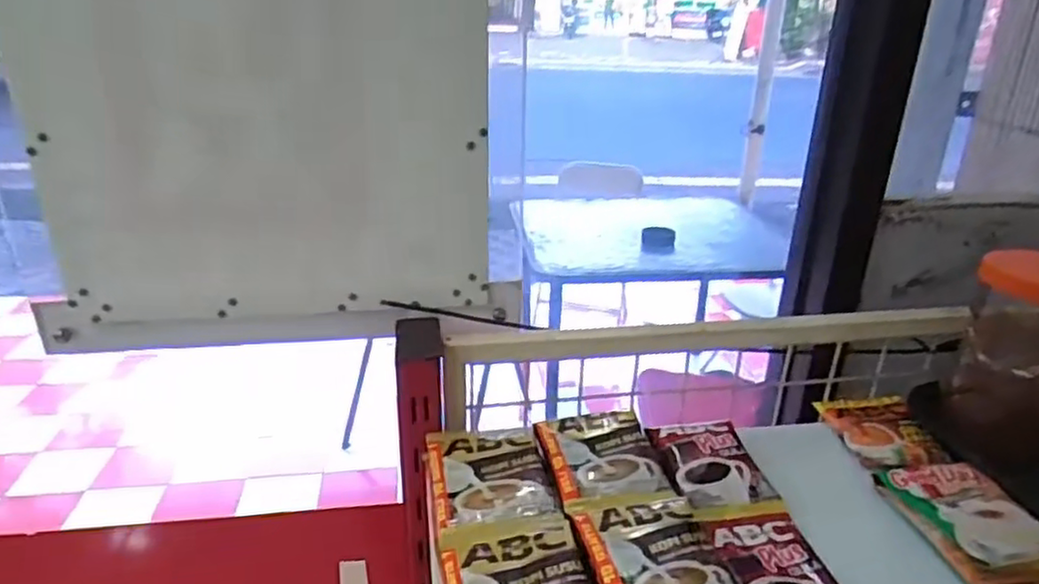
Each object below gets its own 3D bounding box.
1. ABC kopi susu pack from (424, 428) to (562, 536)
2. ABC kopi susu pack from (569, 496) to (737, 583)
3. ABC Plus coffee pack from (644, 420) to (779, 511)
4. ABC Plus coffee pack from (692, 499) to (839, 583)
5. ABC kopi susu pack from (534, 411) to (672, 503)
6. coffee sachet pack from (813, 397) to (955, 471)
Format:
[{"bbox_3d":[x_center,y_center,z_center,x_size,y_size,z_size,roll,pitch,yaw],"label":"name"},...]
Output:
[{"bbox_3d":[-0.023,0.132,0.503,0.086,0.009,0.103,-4,24,-14],"label":"ABC kopi susu pack"},{"bbox_3d":[0.087,0.171,0.430,0.086,0.025,0.103,-5,24,-14],"label":"ABC kopi susu pack"},{"bbox_3d":[0.146,0.132,0.526,0.075,0.017,0.091,-4,24,-12],"label":"ABC Plus coffee pack"},{"bbox_3d":[0.168,0.181,0.445,0.070,0.019,0.111,-3,24,-9],"label":"ABC Plus coffee pack"},{"bbox_3d":[0.061,0.121,0.522,0.081,0.015,0.090,-4,24,-12],"label":"ABC kopi susu pack"},{"bbox_3d":[0.318,0.119,0.603,0.075,0.017,0.103,1,23,-1],"label":"coffee sachet pack"}]

